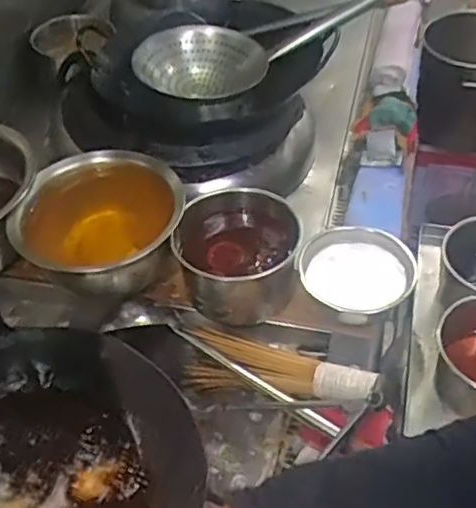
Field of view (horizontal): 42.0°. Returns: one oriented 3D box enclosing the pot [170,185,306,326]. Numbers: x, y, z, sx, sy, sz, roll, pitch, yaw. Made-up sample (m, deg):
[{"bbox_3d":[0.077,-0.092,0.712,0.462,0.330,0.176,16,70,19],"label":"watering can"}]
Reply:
[{"bbox_3d":[0.001,0.009,0.985,0.184,0.147,0.177,-3,48,3],"label":"pot"}]

